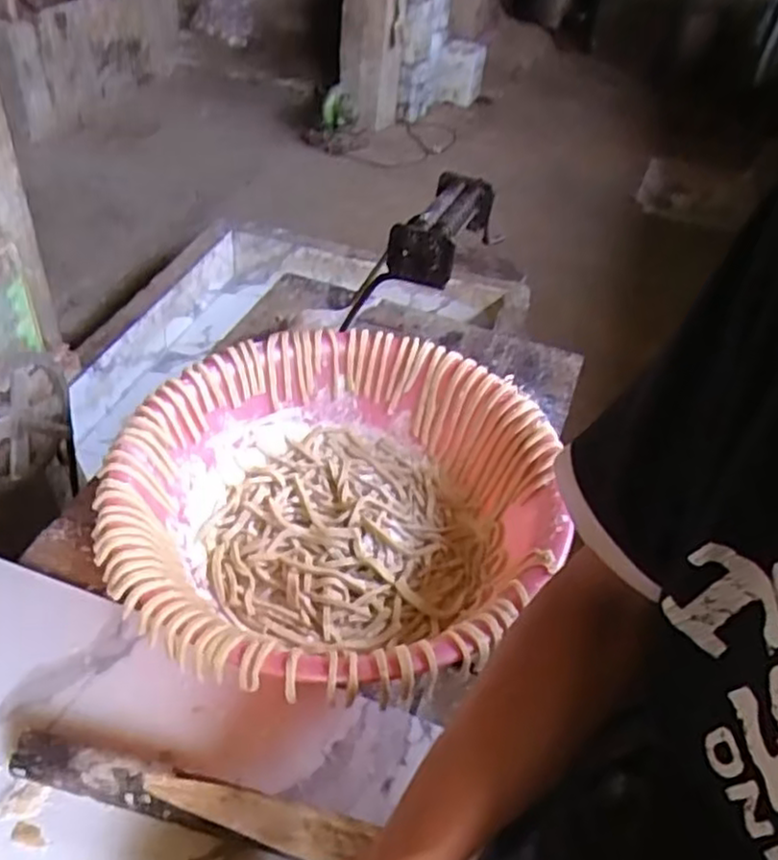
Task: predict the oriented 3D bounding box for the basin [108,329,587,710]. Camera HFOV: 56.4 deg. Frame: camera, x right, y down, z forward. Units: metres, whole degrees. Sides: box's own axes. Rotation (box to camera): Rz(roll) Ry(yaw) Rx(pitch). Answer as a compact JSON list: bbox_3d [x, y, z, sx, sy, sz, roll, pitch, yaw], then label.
[{"bbox_3d":[-0.056,0.075,0.704,0.397,0.120,0.403,4,42,-3],"label":"basin"}]

